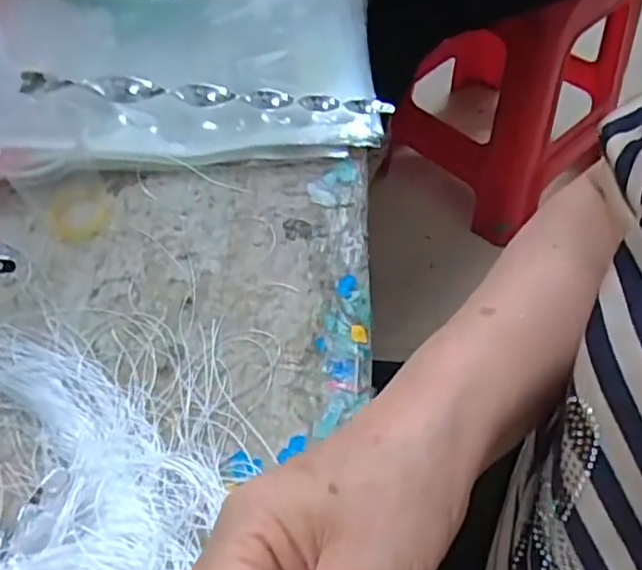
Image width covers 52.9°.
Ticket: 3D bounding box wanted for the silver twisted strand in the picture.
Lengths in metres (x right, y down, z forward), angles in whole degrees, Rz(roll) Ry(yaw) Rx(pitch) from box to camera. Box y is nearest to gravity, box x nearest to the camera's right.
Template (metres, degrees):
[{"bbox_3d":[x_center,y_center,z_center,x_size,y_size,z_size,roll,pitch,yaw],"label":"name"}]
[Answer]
[{"bbox_3d":[-0.096,-0.145,0.499,0.299,0.020,0.023,8,56,9],"label":"silver twisted strand"}]

